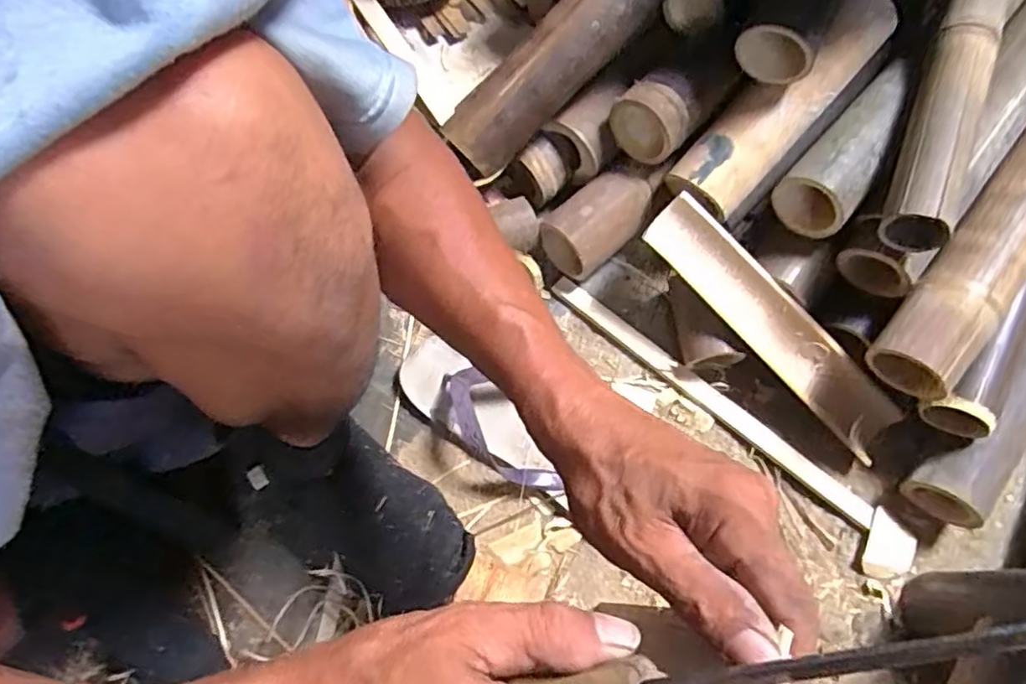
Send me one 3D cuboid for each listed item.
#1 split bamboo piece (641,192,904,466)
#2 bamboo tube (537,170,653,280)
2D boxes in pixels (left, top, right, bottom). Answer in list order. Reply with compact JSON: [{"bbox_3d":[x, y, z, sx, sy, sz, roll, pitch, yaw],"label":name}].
[{"bbox_3d":[0.244,-0.012,0.603,0.297,0.023,0.067,44,73,-4],"label":"split bamboo piece"},{"bbox_3d":[0.085,-0.123,0.641,0.115,0.054,0.072,-34,74,-13],"label":"bamboo tube"}]

